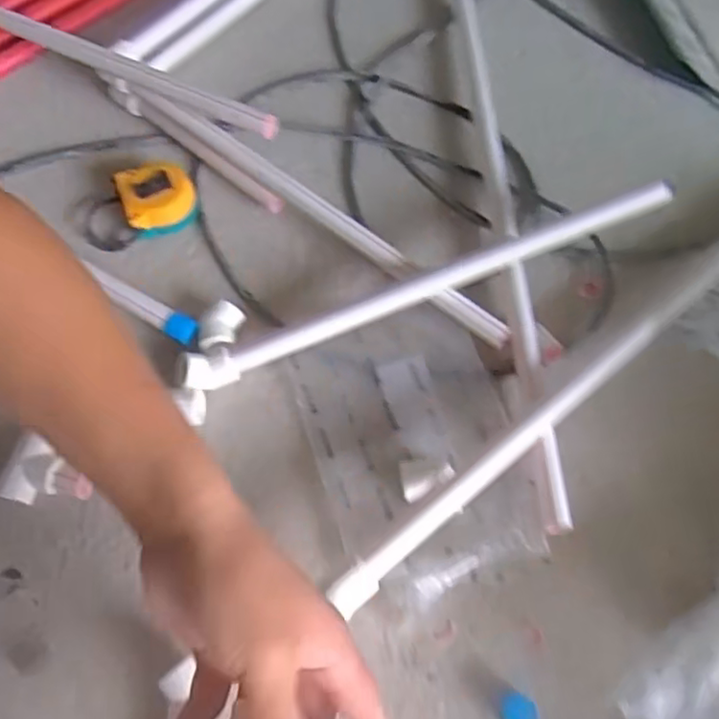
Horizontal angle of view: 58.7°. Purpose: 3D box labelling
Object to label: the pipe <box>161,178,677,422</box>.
[{"bbox_3d":[0.041,-0.075,0.542,0.421,0.075,0.088,-22,67,-8],"label":"pipe"}]

